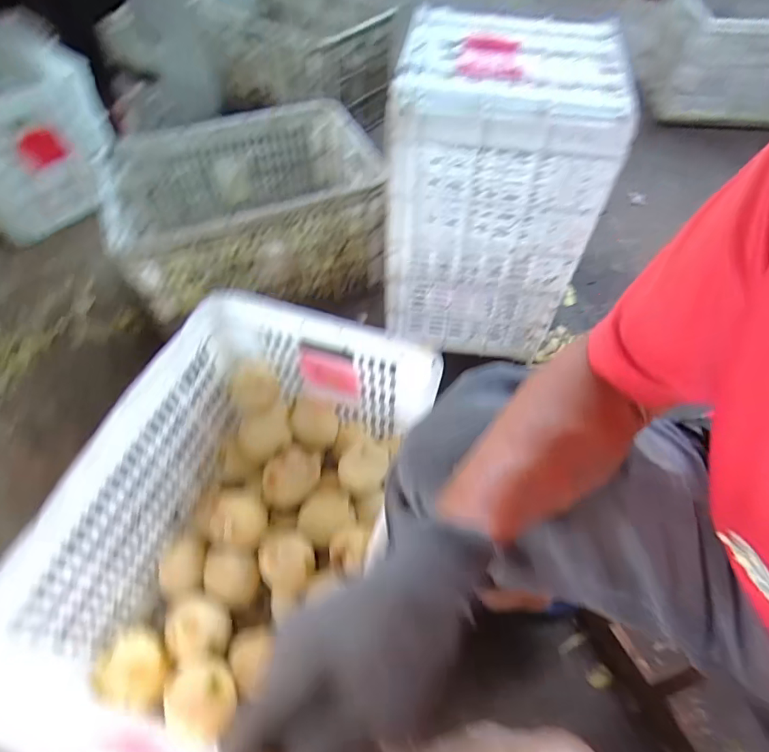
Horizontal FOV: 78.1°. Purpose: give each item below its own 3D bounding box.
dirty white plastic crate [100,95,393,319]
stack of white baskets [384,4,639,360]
[{"bbox_3d":[-0.292,-0.347,1.033,0.518,0.249,0.367,-21,58,-15],"label":"dirty white plastic crate"},{"bbox_3d":[0.181,-0.325,0.869,0.309,0.466,0.349,8,55,5],"label":"stack of white baskets"}]

